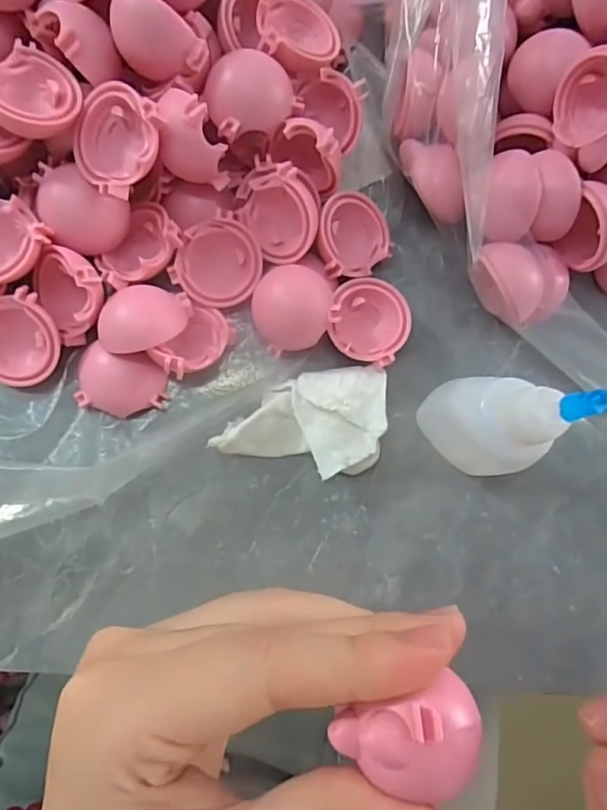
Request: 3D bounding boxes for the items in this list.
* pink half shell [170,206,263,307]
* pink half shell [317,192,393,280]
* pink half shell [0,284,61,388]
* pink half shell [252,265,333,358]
[{"bbox_3d":[-0.030,-0.049,0.194,0.030,0.012,0.027,-36,89,-11],"label":"pink half shell"},{"bbox_3d":[0.017,-0.061,0.200,0.028,0.015,0.027,1,83,-8],"label":"pink half shell"},{"bbox_3d":[-0.096,-0.020,0.184,0.029,0.013,0.029,0,97,-1],"label":"pink half shell"},{"bbox_3d":[-0.005,-0.033,0.194,0.026,0.010,0.030,17,84,-6],"label":"pink half shell"}]

